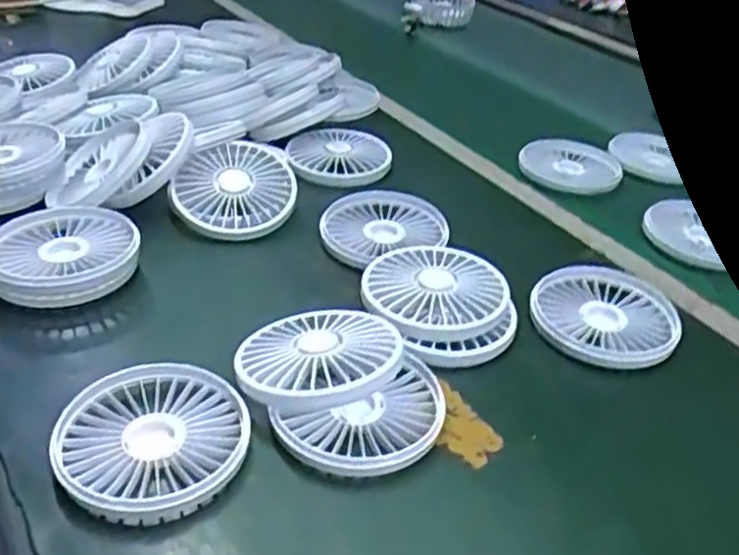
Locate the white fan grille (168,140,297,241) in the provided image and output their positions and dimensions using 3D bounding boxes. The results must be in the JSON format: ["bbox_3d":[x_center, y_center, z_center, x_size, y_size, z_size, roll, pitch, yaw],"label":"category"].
[{"bbox_3d":[-0.099,-0.066,0.534,0.086,0.016,0.092,5,56,-7],"label":"white fan grille"}]

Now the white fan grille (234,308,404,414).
[{"bbox_3d":[-0.026,0.041,0.392,0.084,0.014,0.080,-1,32,9],"label":"white fan grille"}]

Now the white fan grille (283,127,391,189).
[{"bbox_3d":[-0.026,-0.105,0.624,0.085,0.015,0.096,2,34,-4],"label":"white fan grille"}]

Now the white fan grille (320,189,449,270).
[{"bbox_3d":[0.008,-0.036,0.532,0.086,0.017,0.086,-8,36,-18],"label":"white fan grille"}]

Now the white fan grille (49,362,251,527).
[{"bbox_3d":[-0.103,0.077,0.353,0.085,0.016,0.087,3,34,-2],"label":"white fan grille"}]

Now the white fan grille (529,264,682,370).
[{"bbox_3d":[0.149,0.023,0.466,0.087,0.019,0.088,14,35,14],"label":"white fan grille"}]

